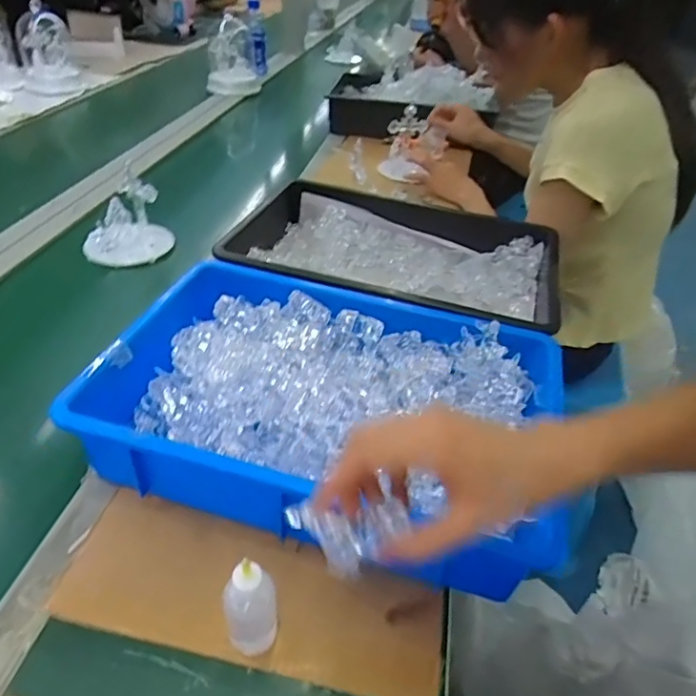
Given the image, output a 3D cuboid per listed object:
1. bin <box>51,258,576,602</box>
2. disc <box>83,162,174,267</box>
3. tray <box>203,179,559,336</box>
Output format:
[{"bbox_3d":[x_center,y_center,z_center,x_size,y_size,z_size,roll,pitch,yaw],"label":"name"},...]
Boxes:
[{"bbox_3d":[-0.017,0.054,0.534,0.429,0.091,0.271,12,40,9],"label":"bin"},{"bbox_3d":[-0.333,-0.190,0.821,0.098,0.106,0.113,16,41,14],"label":"disc"},{"bbox_3d":[0.053,-0.108,0.748,0.456,0.086,0.282,15,41,12],"label":"tray"}]

